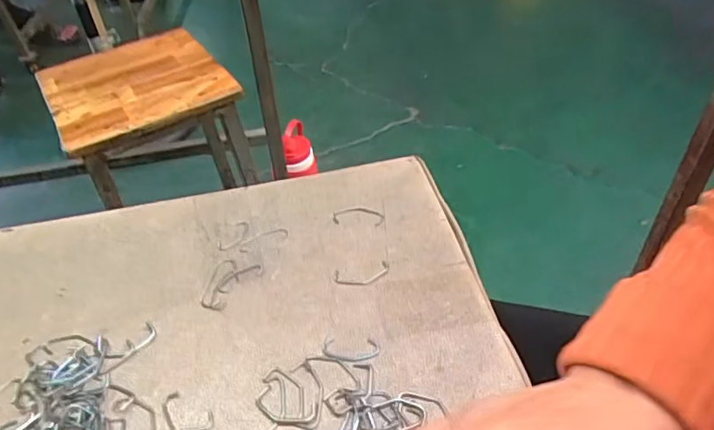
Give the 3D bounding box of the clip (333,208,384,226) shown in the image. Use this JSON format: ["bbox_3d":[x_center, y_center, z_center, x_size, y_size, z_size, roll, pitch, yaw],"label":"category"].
[{"bbox_3d":[0.001,0.001,0.443,0.041,0.004,0.018,-1,44,3],"label":"clip"}]

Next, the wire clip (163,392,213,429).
[{"bbox_3d":[-0.104,0.122,0.329,0.036,0.004,0.020,18,48,21],"label":"wire clip"}]

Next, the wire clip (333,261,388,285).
[{"bbox_3d":[0.004,0.043,0.401,0.041,0.004,0.019,-13,45,-9],"label":"wire clip"}]

